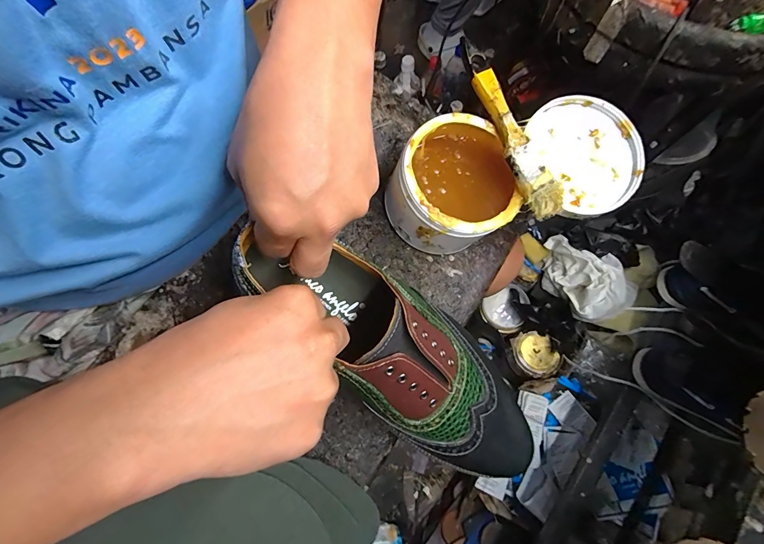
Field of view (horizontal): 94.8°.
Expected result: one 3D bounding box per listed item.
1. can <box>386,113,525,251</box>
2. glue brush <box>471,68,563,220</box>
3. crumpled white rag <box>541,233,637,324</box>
[{"bbox_3d":[0.067,-0.075,0.320,0.107,0.078,0.107,39,75,11],"label":"can"},{"bbox_3d":[0.112,-0.107,0.293,0.027,0.014,0.131,-25,86,-9],"label":"glue brush"},{"bbox_3d":[0.385,0.010,0.671,0.132,0.082,0.180,-40,77,-13],"label":"crumpled white rag"}]

